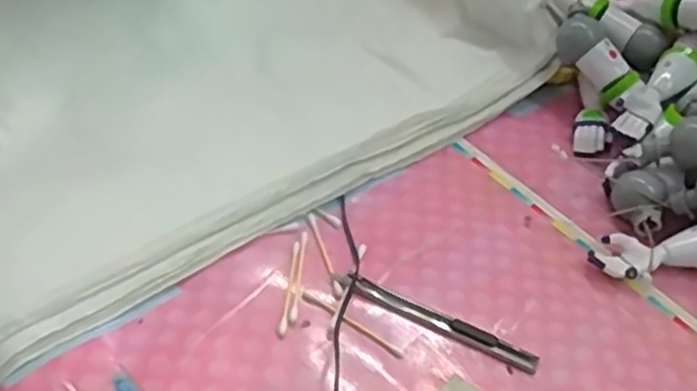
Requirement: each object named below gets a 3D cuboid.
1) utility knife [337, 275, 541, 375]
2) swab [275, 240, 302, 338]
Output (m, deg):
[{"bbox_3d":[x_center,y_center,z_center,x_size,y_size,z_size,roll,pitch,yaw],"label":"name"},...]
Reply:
[{"bbox_3d":[0.052,0.074,0.444,0.127,0.008,0.011,22,49,14],"label":"utility knife"},{"bbox_3d":[-0.035,0.055,0.452,0.006,0.004,0.071,8,44,1],"label":"swab"}]

